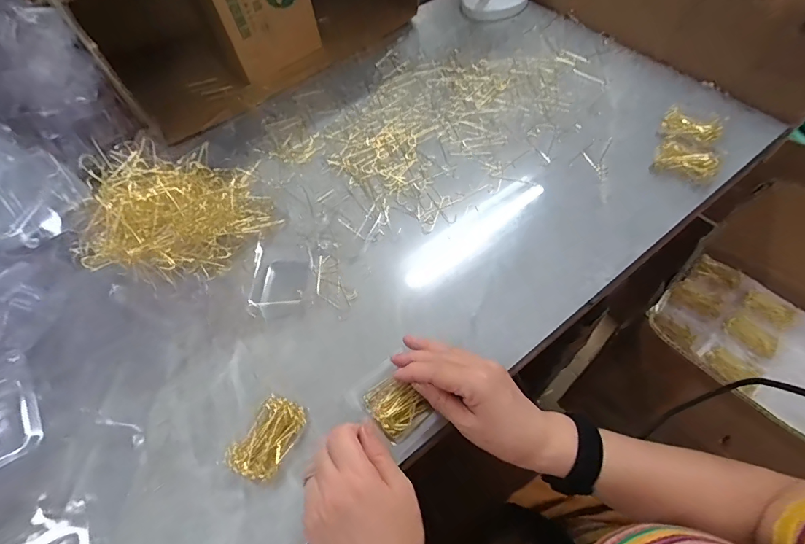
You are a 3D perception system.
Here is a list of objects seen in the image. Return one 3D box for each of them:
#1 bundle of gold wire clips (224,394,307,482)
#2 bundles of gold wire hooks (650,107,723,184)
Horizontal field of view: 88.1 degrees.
[{"bbox_3d":[-0.122,0.151,0.381,0.045,0.020,0.069,21,61,16],"label":"bundle of gold wire clips"},{"bbox_3d":[0.368,-0.163,0.537,0.067,0.027,0.107,20,61,16],"label":"bundles of gold wire hooks"}]

